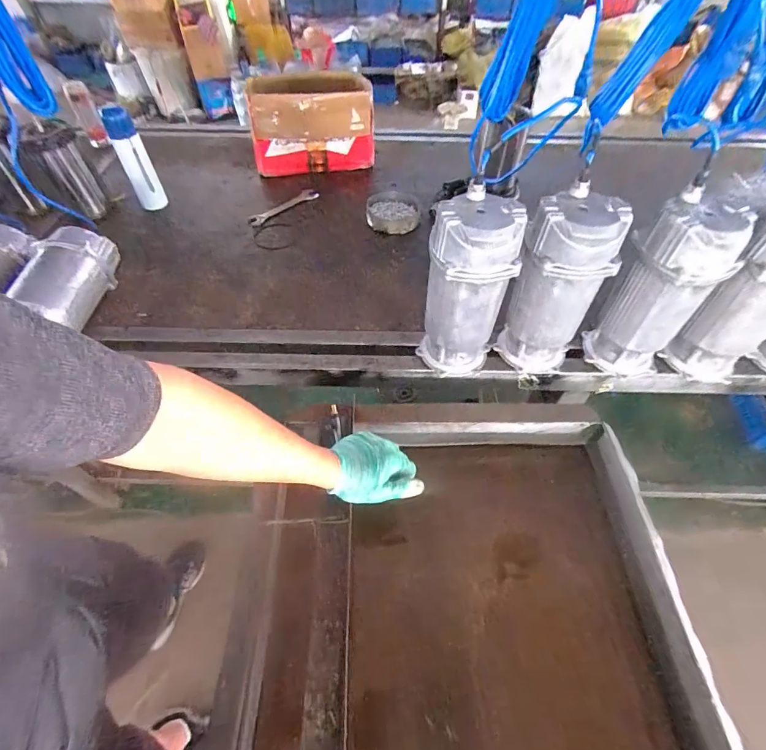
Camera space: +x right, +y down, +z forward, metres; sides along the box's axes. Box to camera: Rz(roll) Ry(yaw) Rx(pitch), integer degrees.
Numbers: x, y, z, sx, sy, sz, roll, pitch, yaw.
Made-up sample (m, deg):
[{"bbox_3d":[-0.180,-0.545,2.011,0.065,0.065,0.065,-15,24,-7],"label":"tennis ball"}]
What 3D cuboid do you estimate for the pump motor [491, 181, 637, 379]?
[{"bbox_3d":[0.282,-0.138,0.681,0.127,0.286,0.107,14,53,11],"label":"pump motor"}]

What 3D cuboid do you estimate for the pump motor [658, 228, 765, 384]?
[{"bbox_3d":[0.600,-0.120,0.672,0.111,0.289,0.119,-37,61,-25],"label":"pump motor"}]

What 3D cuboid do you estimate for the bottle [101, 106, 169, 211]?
[{"bbox_3d":[-0.623,-0.535,1.036,0.070,0.229,0.064,-29,57,-21],"label":"bottle"}]

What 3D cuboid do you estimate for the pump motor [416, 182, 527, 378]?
[{"bbox_3d":[0.133,-0.131,0.676,0.131,0.289,0.109,13,53,10],"label":"pump motor"}]

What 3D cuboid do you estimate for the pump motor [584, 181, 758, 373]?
[{"bbox_3d":[0.453,-0.131,0.678,0.119,0.287,0.119,-28,57,-20],"label":"pump motor"}]

